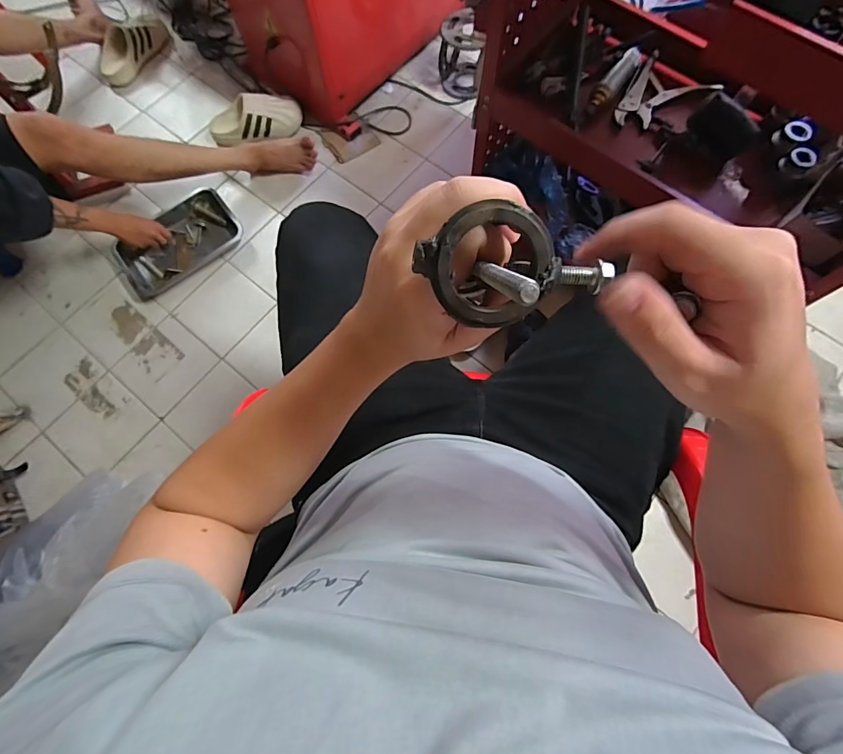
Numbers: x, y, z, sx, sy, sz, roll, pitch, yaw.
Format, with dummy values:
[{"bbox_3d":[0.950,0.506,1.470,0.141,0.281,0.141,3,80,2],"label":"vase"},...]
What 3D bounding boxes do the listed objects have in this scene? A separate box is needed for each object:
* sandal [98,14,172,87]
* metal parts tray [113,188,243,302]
[{"bbox_3d":[-0.880,-1.004,1.284,0.088,0.101,0.246,34,76,10],"label":"sandal"},{"bbox_3d":[-0.652,-0.361,1.122,0.325,0.051,0.196,-37,76,-10],"label":"metal parts tray"}]

